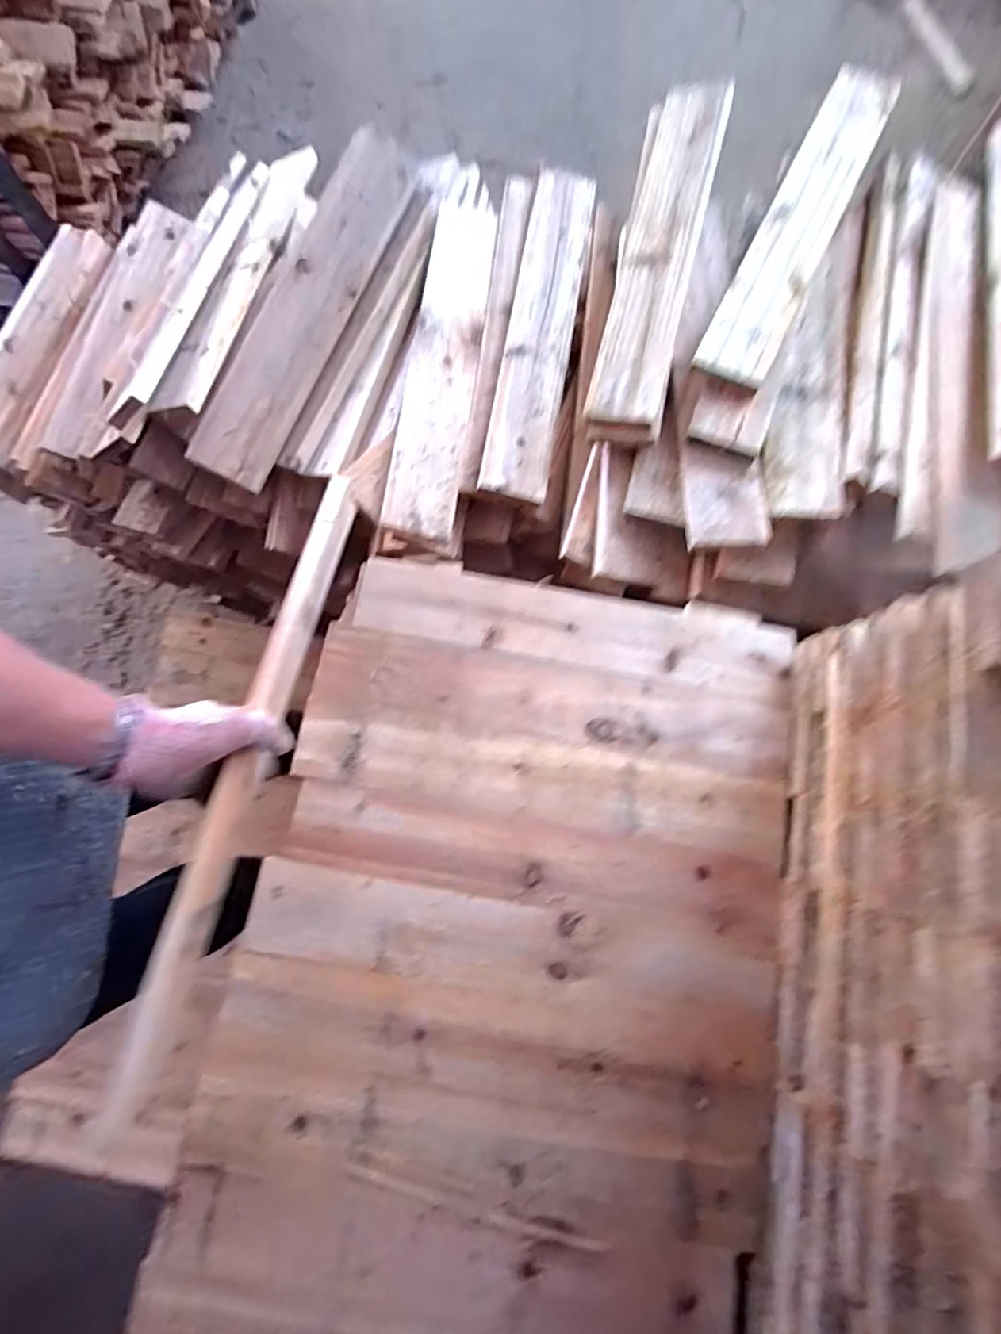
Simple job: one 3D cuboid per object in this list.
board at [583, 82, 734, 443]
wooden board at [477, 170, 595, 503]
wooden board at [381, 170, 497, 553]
[{"bbox_3d":[0.190,-0.504,0.695,0.097,0.031,0.484,11,80,19],"label":"board"},{"bbox_3d":[0.053,-0.443,0.731,0.082,0.034,0.493,10,75,1],"label":"wooden board"},{"bbox_3d":[-0.069,-0.408,0.730,0.084,0.040,0.544,6,75,1],"label":"wooden board"}]

